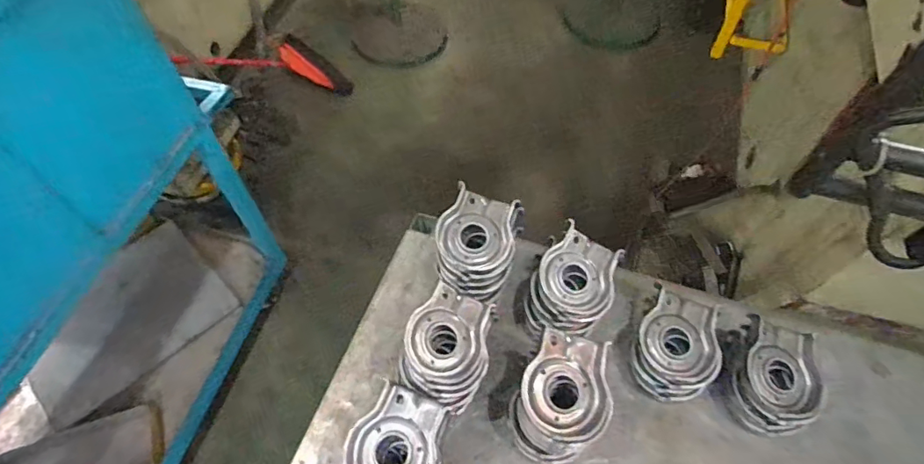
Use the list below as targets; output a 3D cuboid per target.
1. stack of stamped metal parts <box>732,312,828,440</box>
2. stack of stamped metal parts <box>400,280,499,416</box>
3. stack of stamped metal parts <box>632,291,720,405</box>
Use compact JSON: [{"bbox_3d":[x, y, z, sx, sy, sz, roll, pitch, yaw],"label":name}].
[{"bbox_3d":[0.423,0.200,0.678,0.113,0.080,0.132,20,60,13],"label":"stack of stamped metal parts"},{"bbox_3d":[-0.015,0.162,0.676,0.106,0.116,0.139,27,61,17],"label":"stack of stamped metal parts"},{"bbox_3d":[0.297,0.158,0.702,0.110,0.060,0.136,13,58,9],"label":"stack of stamped metal parts"}]

